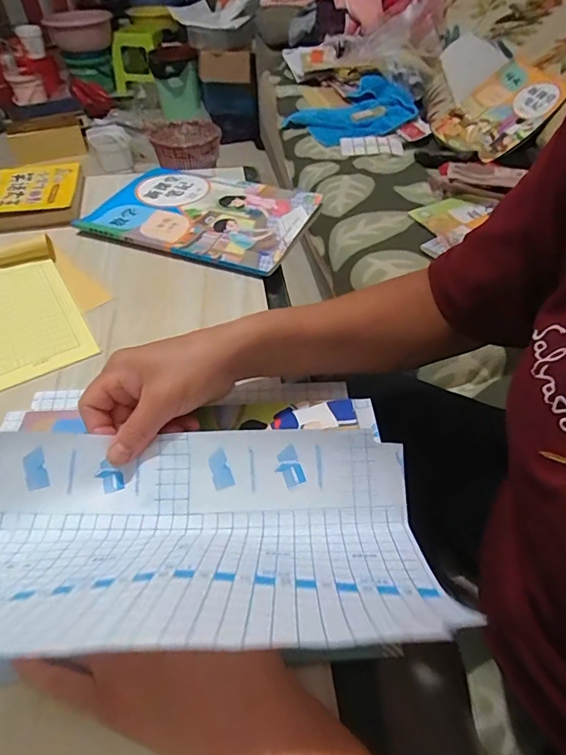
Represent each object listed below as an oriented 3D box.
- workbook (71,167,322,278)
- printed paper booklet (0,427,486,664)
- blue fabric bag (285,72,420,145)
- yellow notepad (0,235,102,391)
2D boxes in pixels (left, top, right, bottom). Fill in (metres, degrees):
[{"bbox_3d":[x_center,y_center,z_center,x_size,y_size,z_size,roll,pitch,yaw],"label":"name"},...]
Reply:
[{"bbox_3d":[-0.099,-0.210,0.585,0.259,0.010,0.196,17,49,16],"label":"workbook"},{"bbox_3d":[-0.069,0.077,0.248,0.289,0.099,0.158,1,47,2],"label":"printed paper booklet"},{"bbox_3d":[0.191,-0.727,1.253,0.308,0.065,0.249,-23,51,-19],"label":"blue fabric bag"},{"bbox_3d":[-0.271,-0.064,0.449,0.128,0.027,0.193,-25,51,-21],"label":"yellow notepad"}]

